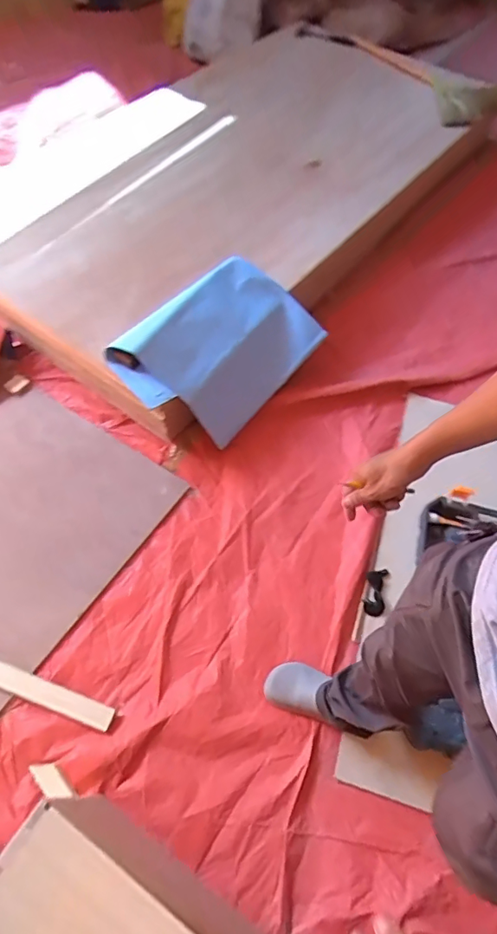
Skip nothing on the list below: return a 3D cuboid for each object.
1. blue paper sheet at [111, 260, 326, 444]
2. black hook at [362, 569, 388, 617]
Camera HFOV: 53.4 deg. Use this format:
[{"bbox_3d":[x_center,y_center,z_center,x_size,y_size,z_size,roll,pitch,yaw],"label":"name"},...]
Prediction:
[{"bbox_3d":[-0.071,-0.348,1.435,0.400,0.082,0.554,45,70,-13],"label":"blue paper sheet"},{"bbox_3d":[0.331,0.321,1.285,0.059,0.028,0.128,16,60,6],"label":"black hook"}]

